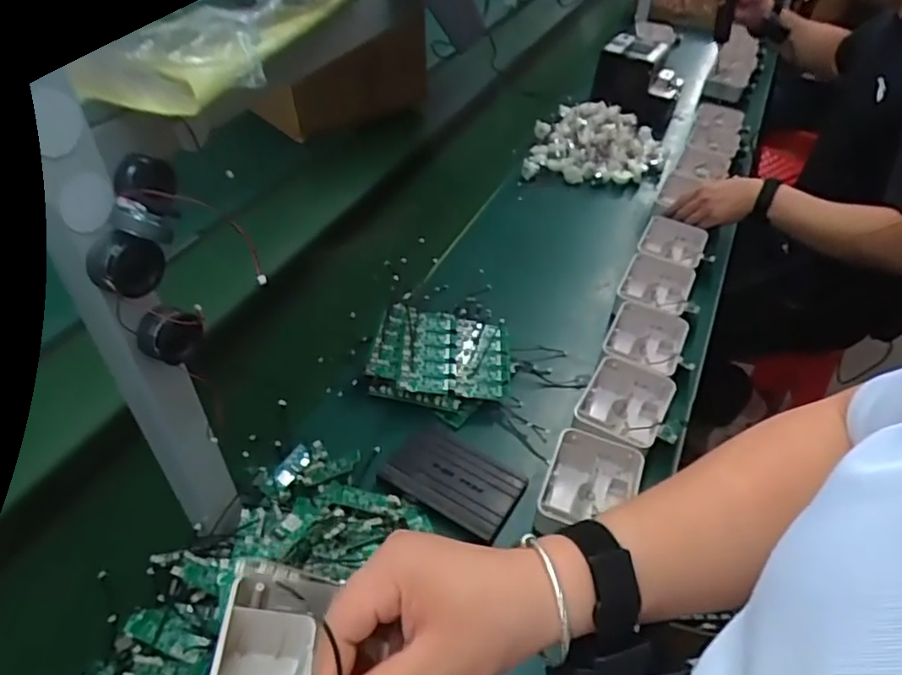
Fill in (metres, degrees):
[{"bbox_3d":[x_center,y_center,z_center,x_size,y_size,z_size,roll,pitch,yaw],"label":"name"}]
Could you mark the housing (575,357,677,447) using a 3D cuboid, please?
[{"bbox_3d":[0.222,0.088,0.780,0.108,0.043,0.124,16,46,15],"label":"housing"}]

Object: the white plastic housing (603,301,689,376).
[{"bbox_3d":[0.277,0.011,0.868,0.106,0.042,0.127,19,47,18],"label":"white plastic housing"}]

